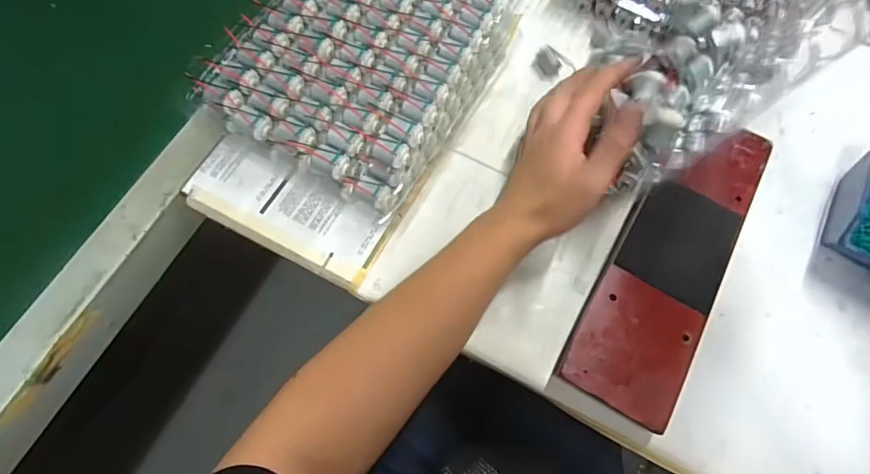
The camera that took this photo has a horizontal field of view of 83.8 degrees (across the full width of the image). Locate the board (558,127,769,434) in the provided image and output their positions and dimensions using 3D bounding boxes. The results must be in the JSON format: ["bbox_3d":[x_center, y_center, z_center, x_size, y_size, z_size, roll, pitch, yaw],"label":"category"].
[{"bbox_3d":[0.199,0.017,0.408,0.079,0.029,0.275,30,70,10],"label":"board"}]

